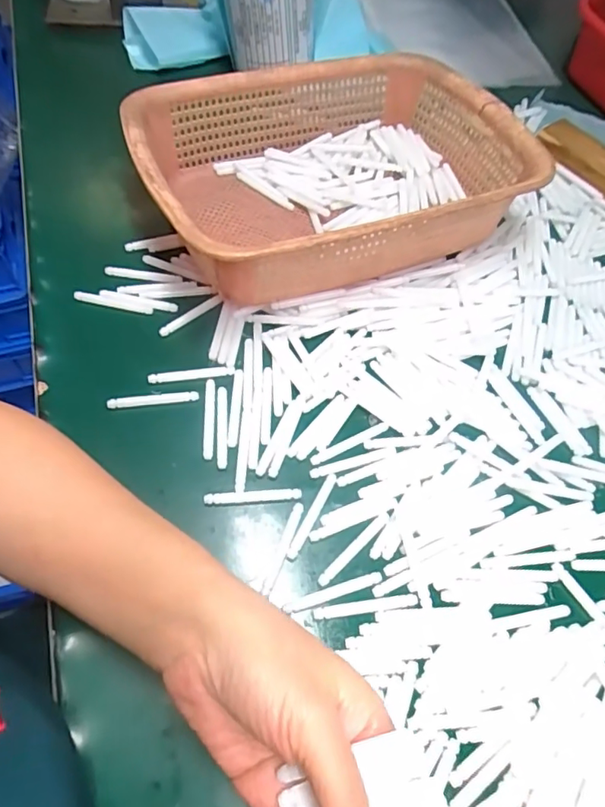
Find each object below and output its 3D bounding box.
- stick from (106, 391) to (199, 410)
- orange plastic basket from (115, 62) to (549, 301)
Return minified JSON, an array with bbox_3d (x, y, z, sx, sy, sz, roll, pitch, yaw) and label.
[{"bbox_3d":[-0.099,-0.003,0.355,0.058,0.006,0.007,-8,60,-8],"label":"stick"},{"bbox_3d":[0.023,-0.185,0.432,0.286,0.083,0.212,-18,62,-13],"label":"orange plastic basket"}]

